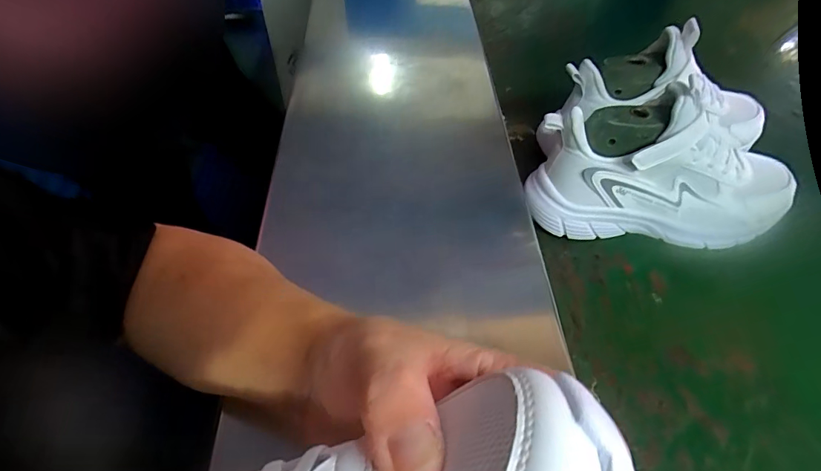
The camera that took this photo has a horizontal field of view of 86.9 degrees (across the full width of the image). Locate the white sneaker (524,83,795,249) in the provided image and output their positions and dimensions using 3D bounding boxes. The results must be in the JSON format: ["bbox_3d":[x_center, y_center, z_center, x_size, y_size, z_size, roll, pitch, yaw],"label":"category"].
[{"bbox_3d":[0.232,-0.053,0.384,0.238,0.136,0.074,-1,51,-2],"label":"white sneaker"}]

